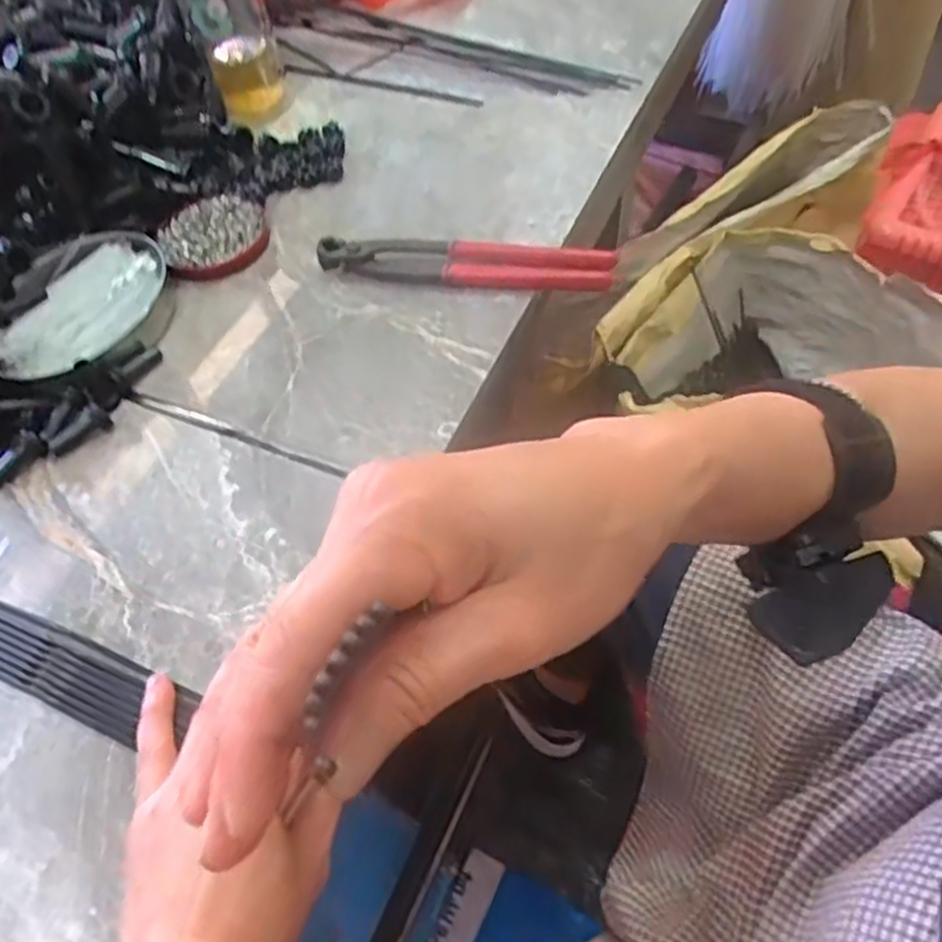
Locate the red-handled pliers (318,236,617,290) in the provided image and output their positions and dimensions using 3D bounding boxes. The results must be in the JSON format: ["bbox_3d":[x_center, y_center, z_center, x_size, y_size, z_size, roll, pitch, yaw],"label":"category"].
[{"bbox_3d":[-0.004,-0.144,0.520,0.198,0.024,0.037,8,57,11],"label":"red-handled pliers"}]

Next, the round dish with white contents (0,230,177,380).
[{"bbox_3d":[-0.255,-0.111,0.509,0.096,0.024,0.128,12,58,13],"label":"round dish with white contents"}]

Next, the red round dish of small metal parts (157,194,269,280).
[{"bbox_3d":[-0.188,-0.173,0.557,0.074,0.009,0.077,-1,57,2],"label":"red round dish of small metal parts"}]

